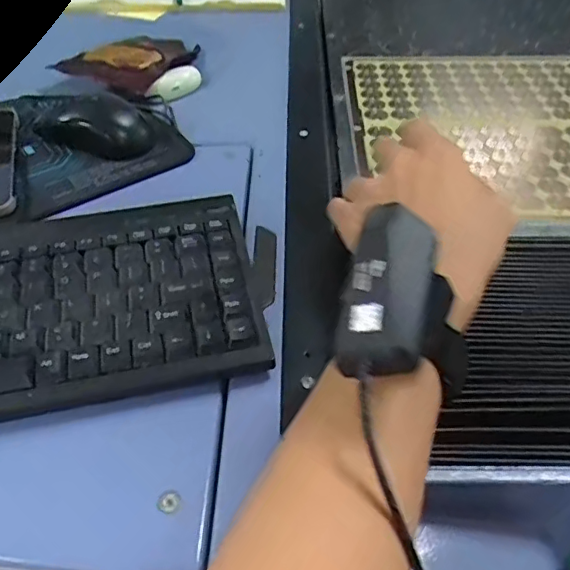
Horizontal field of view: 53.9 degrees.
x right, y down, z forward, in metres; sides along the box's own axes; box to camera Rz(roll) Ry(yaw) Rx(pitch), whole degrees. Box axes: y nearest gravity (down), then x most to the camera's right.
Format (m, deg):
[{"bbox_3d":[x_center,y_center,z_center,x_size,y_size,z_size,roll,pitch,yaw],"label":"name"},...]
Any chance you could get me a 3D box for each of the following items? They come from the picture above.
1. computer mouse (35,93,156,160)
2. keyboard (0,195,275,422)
[{"bbox_3d":[-0.164,-0.146,0.489,0.106,0.035,0.057,19,47,19],"label":"computer mouse"},{"bbox_3d":[-0.162,0.013,0.324,0.285,0.022,0.147,-8,44,-11],"label":"keyboard"}]

